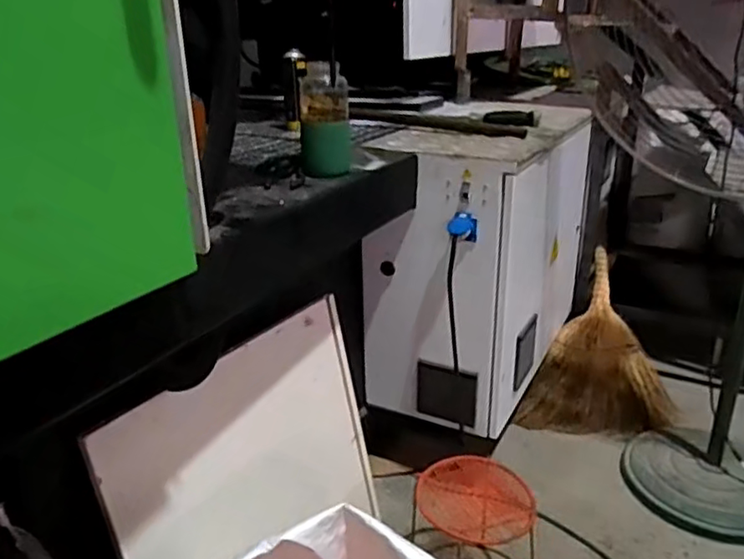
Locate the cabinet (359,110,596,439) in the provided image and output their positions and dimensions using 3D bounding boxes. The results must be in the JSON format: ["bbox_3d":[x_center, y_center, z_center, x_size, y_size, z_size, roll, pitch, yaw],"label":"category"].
[{"bbox_3d":[0.303,-0.083,1.643,0.345,0.636,0.780,12,26,27],"label":"cabinet"}]

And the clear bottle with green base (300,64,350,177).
[{"bbox_3d":[-0.082,-0.271,1.090,0.086,0.166,0.069,0,23,2],"label":"clear bottle with green base"}]

